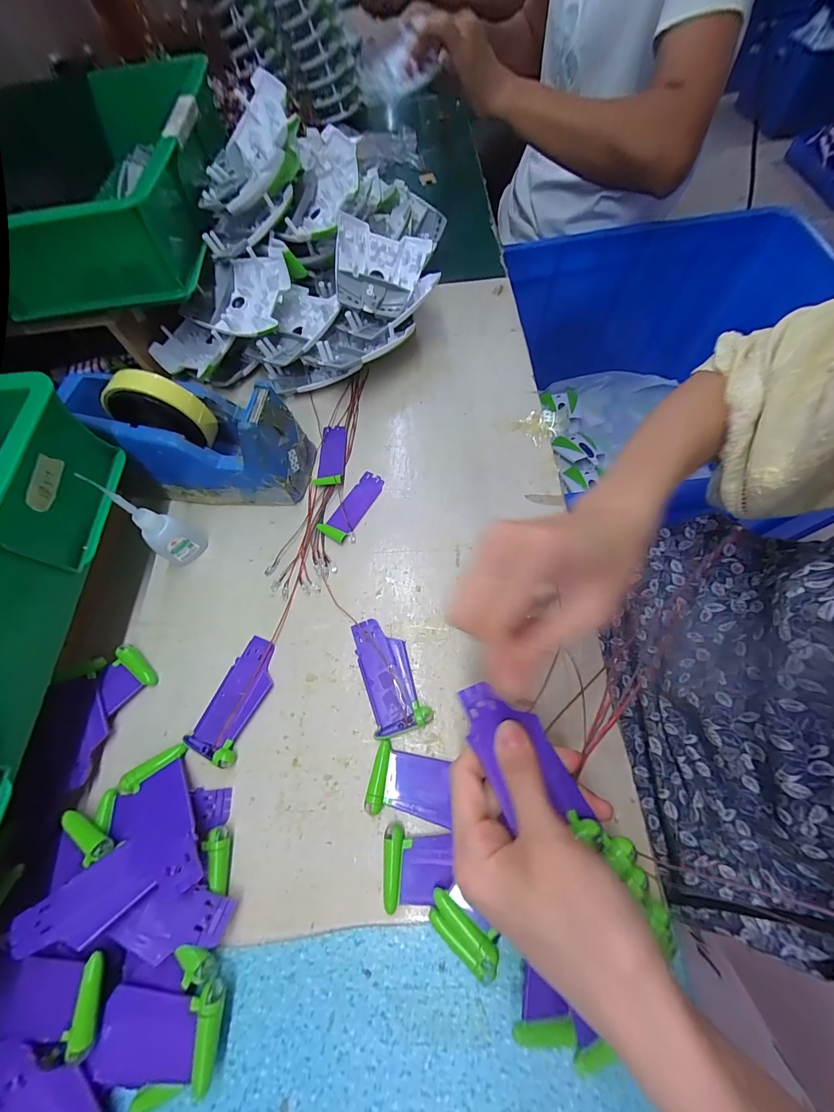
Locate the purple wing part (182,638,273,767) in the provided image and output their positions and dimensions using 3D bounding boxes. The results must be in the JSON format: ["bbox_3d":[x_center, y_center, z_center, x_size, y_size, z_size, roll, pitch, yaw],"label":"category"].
[{"bbox_3d":[-0.138,0.109,0.292,0.038,0.008,0.089,18,67,11],"label":"purple wing part"}]

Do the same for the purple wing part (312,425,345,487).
[{"bbox_3d":[-0.088,-0.107,0.391,0.029,0.007,0.078,1,65,4],"label":"purple wing part"}]

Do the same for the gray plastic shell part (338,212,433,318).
[{"bbox_3d":[-0.041,-0.306,0.404,0.094,0.026,0.102,10,78,-9],"label":"gray plastic shell part"}]

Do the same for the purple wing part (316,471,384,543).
[{"bbox_3d":[-0.060,-0.049,0.362,0.029,0.004,0.078,31,70,16],"label":"purple wing part"}]

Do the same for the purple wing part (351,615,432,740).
[{"bbox_3d":[-0.022,0.090,0.292,0.041,0.012,0.088,-17,65,-5],"label":"purple wing part"}]

